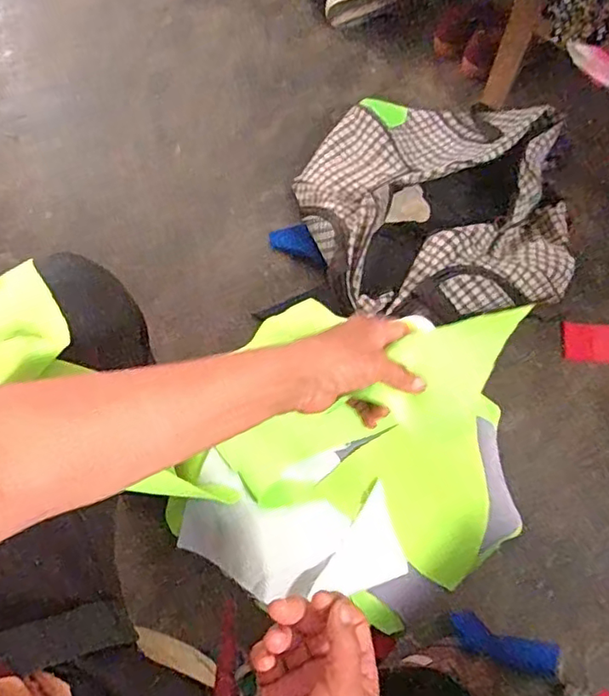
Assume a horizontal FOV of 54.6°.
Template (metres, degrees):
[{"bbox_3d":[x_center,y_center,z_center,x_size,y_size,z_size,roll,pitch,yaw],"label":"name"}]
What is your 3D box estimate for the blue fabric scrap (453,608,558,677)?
[{"bbox_3d":[0.271,0.397,0.790,0.164,0.007,0.048,22,54,-8],"label":"blue fabric scrap"}]

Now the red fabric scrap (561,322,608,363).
[{"bbox_3d":[0.515,-0.008,1.025,0.133,0.014,0.071,4,64,1],"label":"red fabric scrap"}]

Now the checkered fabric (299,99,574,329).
[{"bbox_3d":[0.225,-0.267,1.064,0.462,0.131,0.475,-2,64,-2],"label":"checkered fabric"}]

